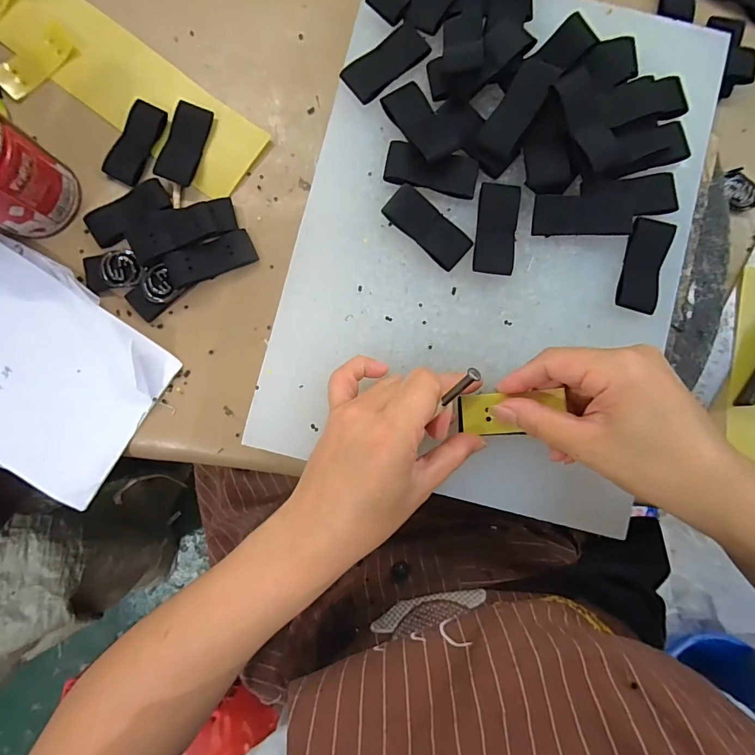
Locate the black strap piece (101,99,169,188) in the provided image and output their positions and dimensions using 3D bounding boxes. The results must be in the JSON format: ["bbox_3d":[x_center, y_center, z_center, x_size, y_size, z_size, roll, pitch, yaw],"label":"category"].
[{"bbox_3d":[-0.180,-0.174,0.312,0.029,0.004,0.061,25,87,1],"label":"black strap piece"}]

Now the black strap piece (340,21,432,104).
[{"bbox_3d":[0.006,-0.216,0.287,0.061,0.004,0.027,-38,88,-2],"label":"black strap piece"}]

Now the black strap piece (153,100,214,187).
[{"bbox_3d":[-0.145,-0.177,0.316,0.026,0.006,0.060,19,87,1],"label":"black strap piece"}]

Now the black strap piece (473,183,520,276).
[{"bbox_3d":[0.079,-0.099,0.278,0.026,0.007,0.060,6,87,0],"label":"black strap piece"}]

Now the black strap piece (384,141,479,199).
[{"bbox_3d":[0.036,-0.139,0.279,0.061,0.004,0.027,14,87,0],"label":"black strap piece"}]

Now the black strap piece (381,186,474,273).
[{"bbox_3d":[0.033,-0.099,0.278,0.060,0.007,0.025,42,87,2],"label":"black strap piece"}]

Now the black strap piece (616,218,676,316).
[{"bbox_3d":[0.177,-0.074,0.277,0.027,0.005,0.060,15,87,-1],"label":"black strap piece"}]

